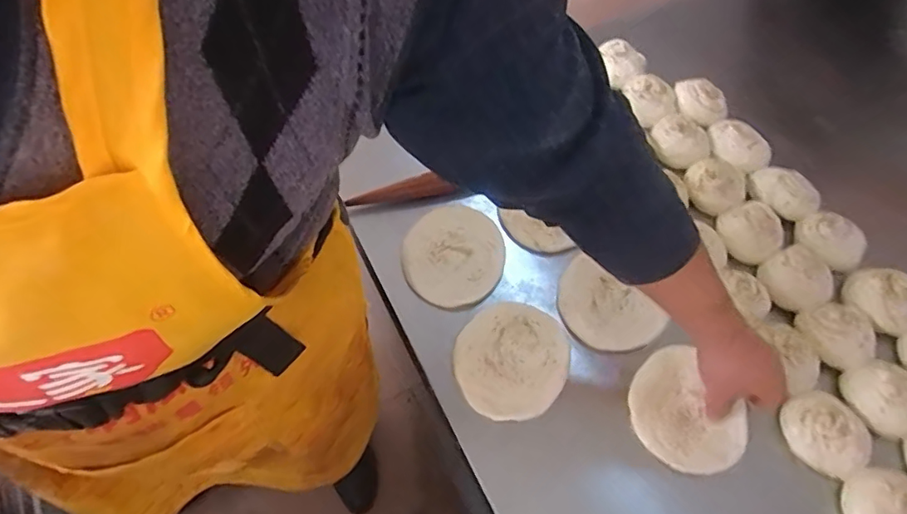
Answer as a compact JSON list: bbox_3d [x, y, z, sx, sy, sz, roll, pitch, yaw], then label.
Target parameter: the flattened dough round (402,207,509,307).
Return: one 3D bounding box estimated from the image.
[{"bbox_3d":[0.001,-0.004,0.670,0.121,0.020,0.128,1,61,-2],"label":"flattened dough round"}]

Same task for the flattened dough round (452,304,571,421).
[{"bbox_3d":[0.066,0.113,0.614,0.122,0.010,0.134,1,61,-2],"label":"flattened dough round"}]

